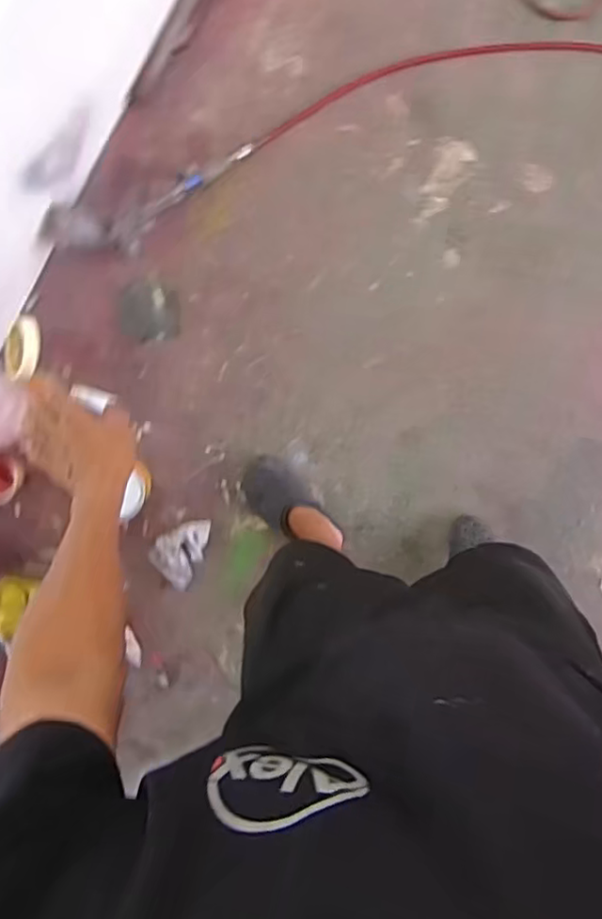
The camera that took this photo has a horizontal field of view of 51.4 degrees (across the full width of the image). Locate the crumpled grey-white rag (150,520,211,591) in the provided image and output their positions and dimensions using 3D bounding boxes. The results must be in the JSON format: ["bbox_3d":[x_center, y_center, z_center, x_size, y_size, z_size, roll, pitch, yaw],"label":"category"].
[{"bbox_3d":[-0.277,0.207,1.431,0.110,0.018,0.166,27,96,-6],"label":"crumpled grey-white rag"}]

